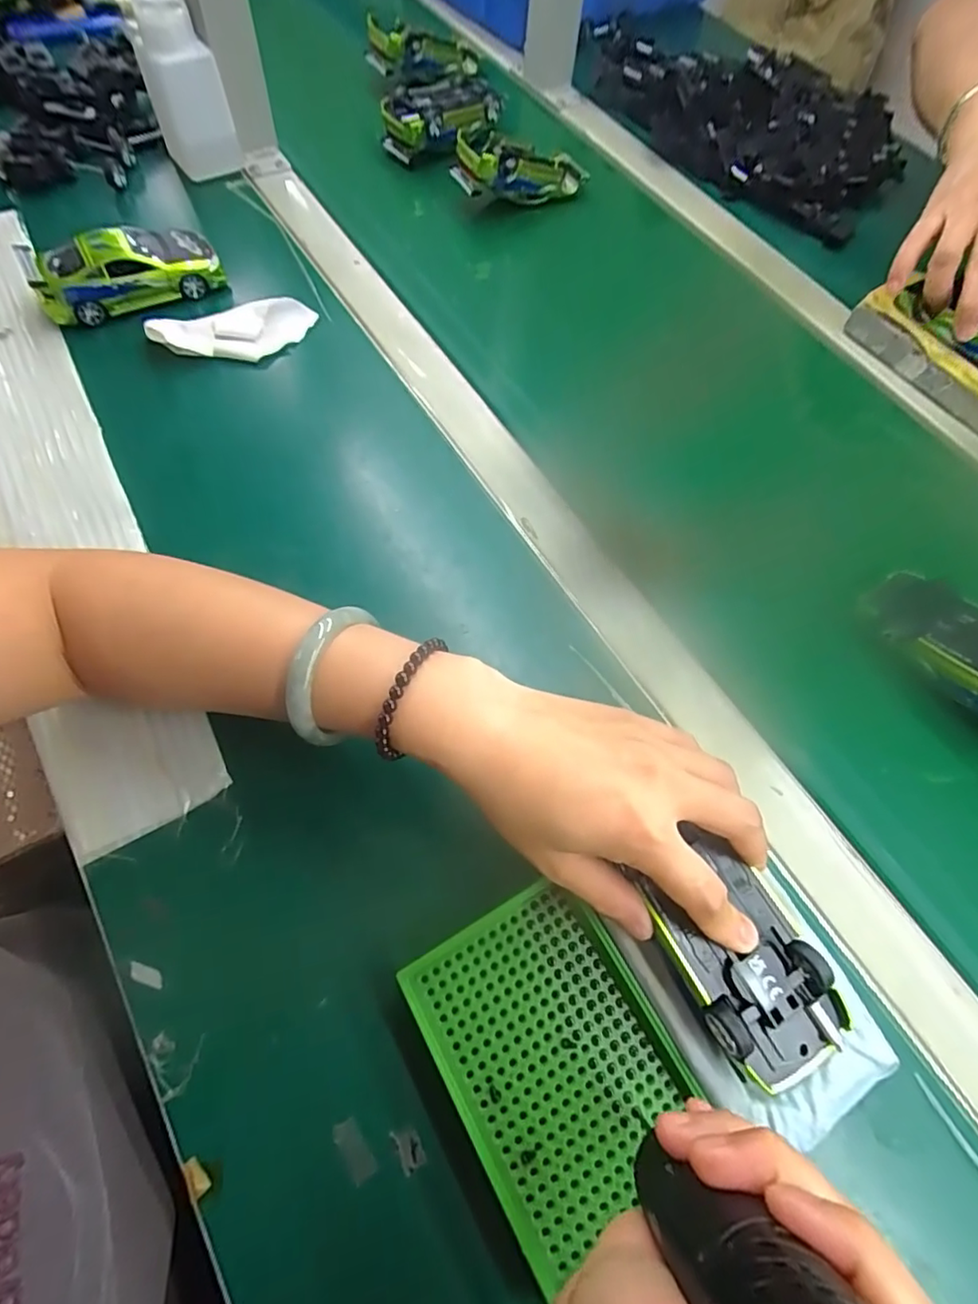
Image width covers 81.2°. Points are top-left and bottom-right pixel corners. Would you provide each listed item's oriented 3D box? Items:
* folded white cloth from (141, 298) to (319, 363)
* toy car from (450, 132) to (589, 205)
[{"bbox_3d":[-0.190,-0.238,0.432,0.115,0.031,0.038,-17,68,-12],"label":"folded white cloth"},{"bbox_3d":[0.031,-0.440,0.529,0.128,0.039,0.046,-19,66,-28],"label":"toy car"}]

